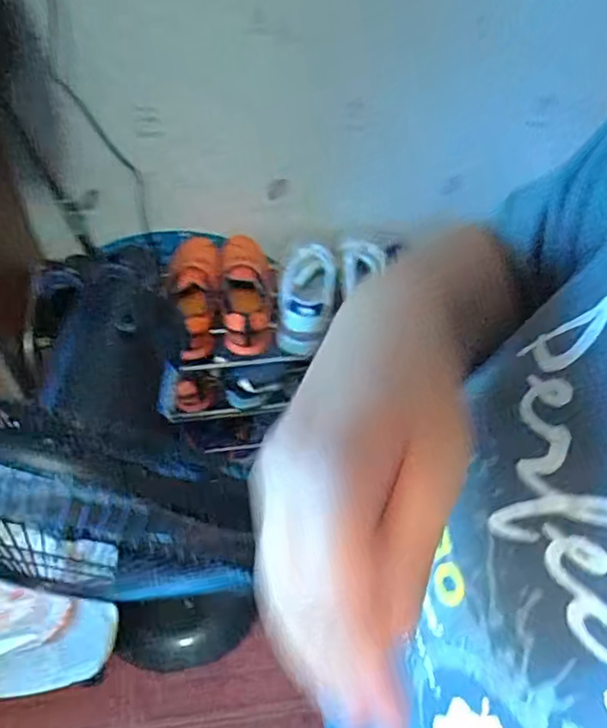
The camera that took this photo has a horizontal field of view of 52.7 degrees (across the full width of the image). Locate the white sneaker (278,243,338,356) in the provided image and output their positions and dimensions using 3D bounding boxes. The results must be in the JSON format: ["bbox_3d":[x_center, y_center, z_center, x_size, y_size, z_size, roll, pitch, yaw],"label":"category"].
[{"bbox_3d":[0.009,-0.118,1.023,0.089,0.068,0.183,10,72,3],"label":"white sneaker"}]

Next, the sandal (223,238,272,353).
[{"bbox_3d":[-0.099,-0.144,1.062,0.085,0.107,0.252,-3,55,-6],"label":"sandal"}]

